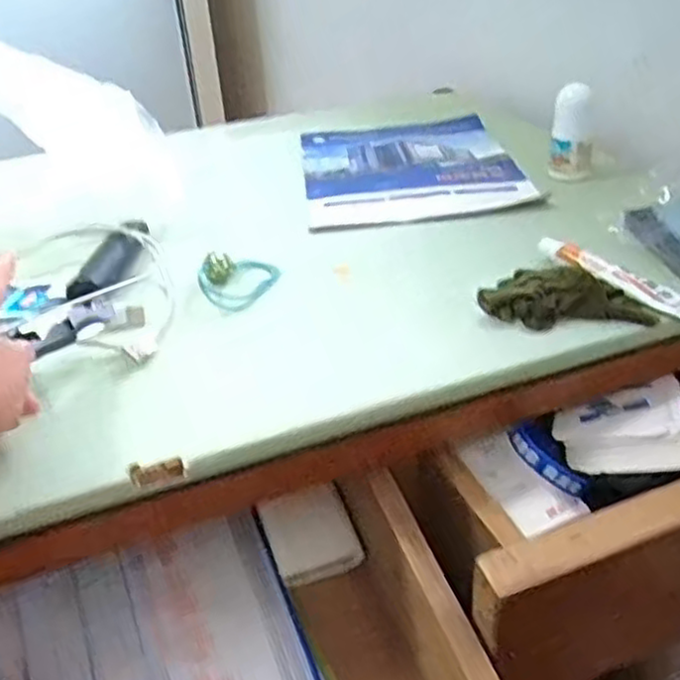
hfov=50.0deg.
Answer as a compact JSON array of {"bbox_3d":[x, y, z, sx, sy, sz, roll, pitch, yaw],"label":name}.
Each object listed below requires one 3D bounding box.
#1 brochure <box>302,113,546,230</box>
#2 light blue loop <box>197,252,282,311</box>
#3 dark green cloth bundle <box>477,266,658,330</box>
[{"bbox_3d":[0.069,-0.182,0.749,0.207,0.009,0.298,-5,32,-2],"label":"brochure"},{"bbox_3d":[-0.076,-0.050,0.540,0.047,0.024,0.067,15,37,27],"label":"light blue loop"},{"bbox_3d":[0.146,-0.030,0.472,0.108,0.024,0.046,7,34,17],"label":"dark green cloth bundle"}]

